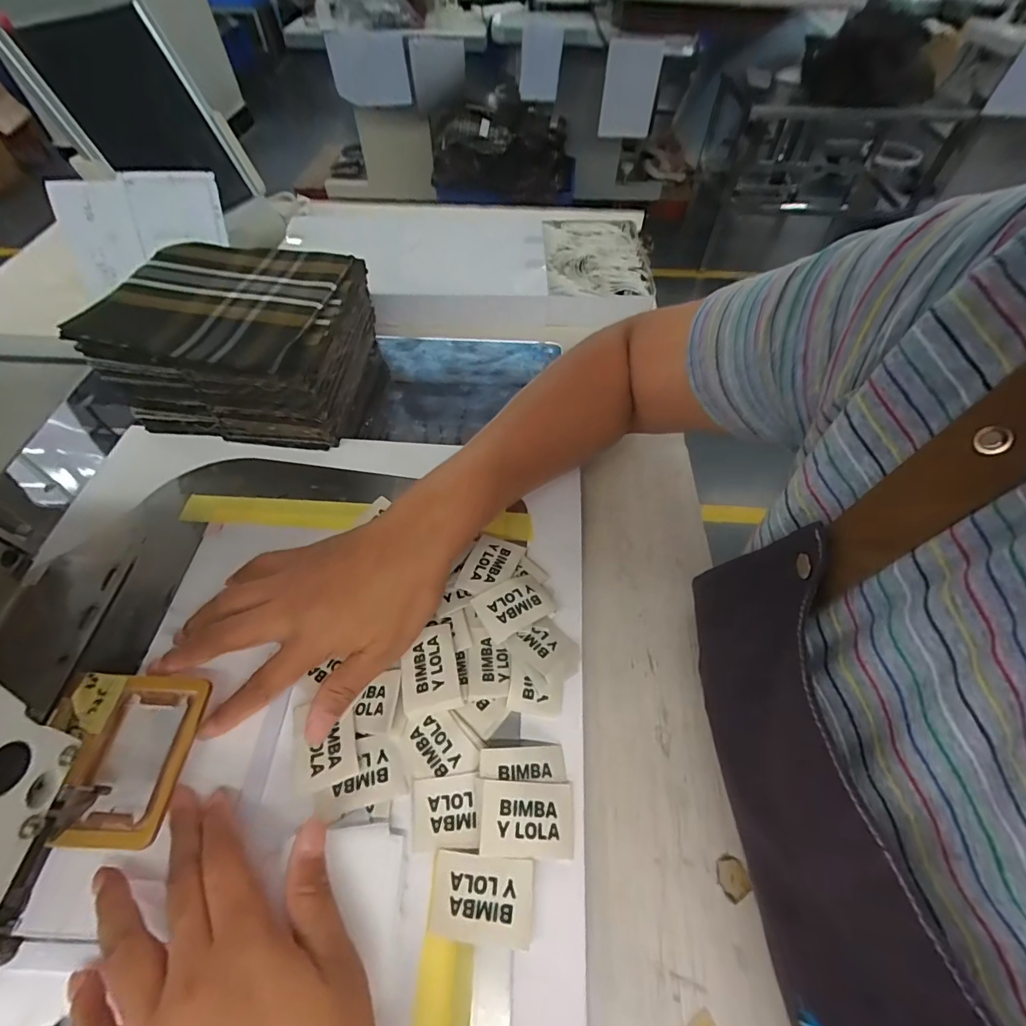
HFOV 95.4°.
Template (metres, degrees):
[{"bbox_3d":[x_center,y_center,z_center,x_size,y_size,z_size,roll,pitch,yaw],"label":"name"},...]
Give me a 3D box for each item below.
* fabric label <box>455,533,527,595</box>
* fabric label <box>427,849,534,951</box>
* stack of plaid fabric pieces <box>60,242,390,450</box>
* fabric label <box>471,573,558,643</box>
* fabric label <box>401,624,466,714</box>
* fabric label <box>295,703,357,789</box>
[{"bbox_3d":[-0.015,0.036,0.325,0.033,0.006,0.047,19,52,13],"label":"fabric label"},{"bbox_3d":[-0.016,0.188,0.229,0.049,0.008,0.033,7,56,-1],"label":"fabric label"},{"bbox_3d":[-0.223,-0.145,0.393,0.179,0.086,0.156,7,56,-1],"label":"stack of plaid fabric pieces"},{"bbox_3d":[0.001,0.061,0.306,0.045,0.009,0.036,-28,63,-21],"label":"fabric label"},{"bbox_3d":[-0.050,0.094,0.284,0.034,0.006,0.048,-12,52,-4],"label":"fabric label"},{"bbox_3d":[-0.107,0.130,0.266,0.033,0.004,0.047,-12,48,-10],"label":"fabric label"}]

